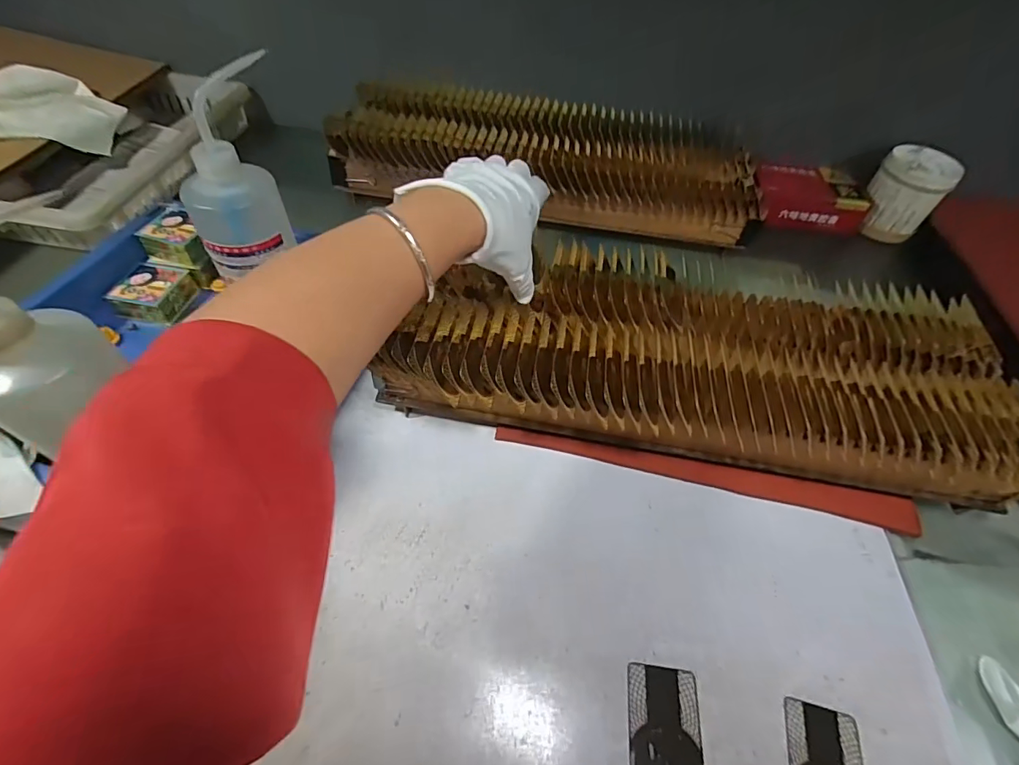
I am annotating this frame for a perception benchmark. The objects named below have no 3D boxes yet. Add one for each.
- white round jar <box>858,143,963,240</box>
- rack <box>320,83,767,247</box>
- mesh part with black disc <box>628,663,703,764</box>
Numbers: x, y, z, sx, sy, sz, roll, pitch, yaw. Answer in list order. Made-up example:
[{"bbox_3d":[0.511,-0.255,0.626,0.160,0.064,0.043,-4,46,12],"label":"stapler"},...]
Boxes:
[{"bbox_3d":[0.580,-0.278,0.696,0.094,0.104,0.092,40,59,23],"label":"white round jar"},{"bbox_3d":[0.053,-0.306,0.663,0.576,0.099,0.190,8,53,1],"label":"rack"},{"bbox_3d":[0.104,0.238,0.313,0.048,0.004,0.085,8,53,1],"label":"mesh part with black disc"}]

